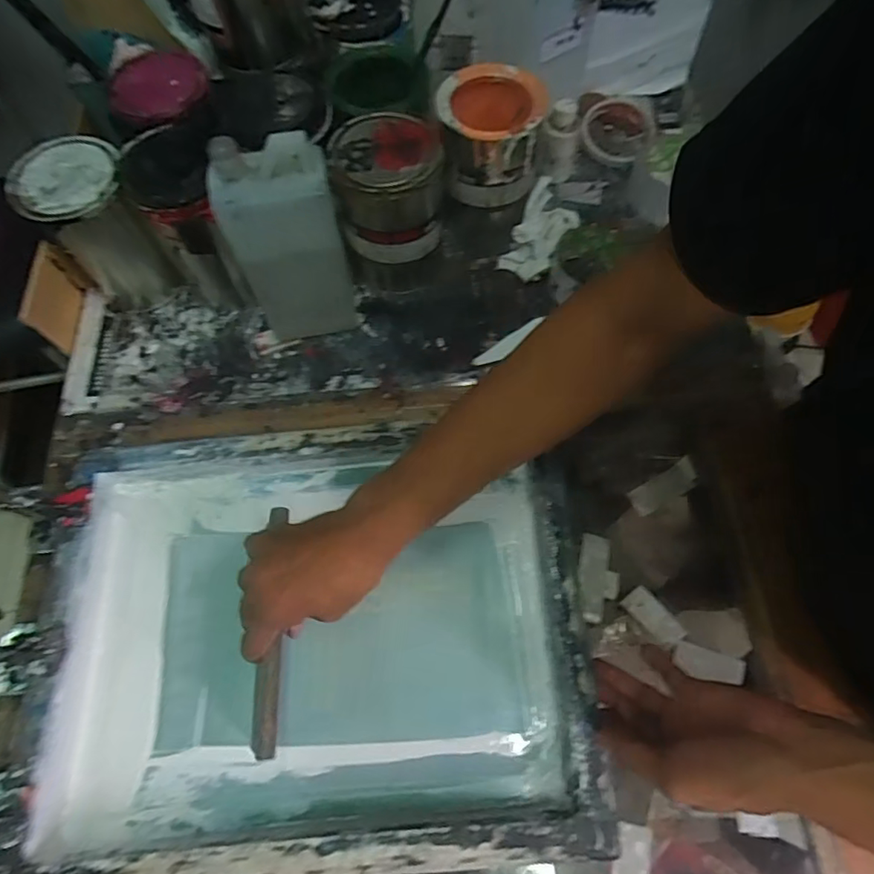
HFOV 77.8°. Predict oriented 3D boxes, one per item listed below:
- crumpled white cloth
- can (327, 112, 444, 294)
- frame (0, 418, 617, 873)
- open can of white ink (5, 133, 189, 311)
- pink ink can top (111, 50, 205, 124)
[{"bbox_3d":[0.118,-0.233,0.613,0.057,0.055,0.095,32,72,14],"label":"crumpled white cloth"},{"bbox_3d":[-0.046,-0.240,0.576,0.101,0.146,0.099,-1,68,2],"label":"can"},{"bbox_3d":[-0.103,0.162,0.468,0.427,0.050,0.346,-5,68,0],"label":"frame"},{"bbox_3d":[-0.354,-0.226,0.579,0.097,0.156,0.100,-1,68,2],"label":"open can of white ink"},{"bbox_3d":[-0.285,-0.353,0.546,0.101,0.010,0.093,0,67,1],"label":"pink ink can top"}]

